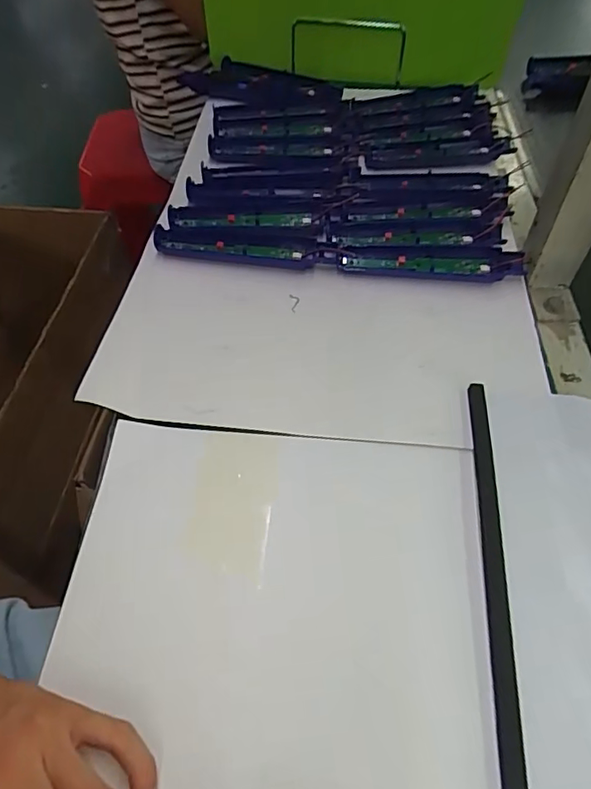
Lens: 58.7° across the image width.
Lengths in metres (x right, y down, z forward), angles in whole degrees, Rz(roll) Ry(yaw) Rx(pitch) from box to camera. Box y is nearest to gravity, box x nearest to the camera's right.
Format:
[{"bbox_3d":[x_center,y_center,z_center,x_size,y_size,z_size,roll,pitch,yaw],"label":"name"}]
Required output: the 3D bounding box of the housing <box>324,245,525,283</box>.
[{"bbox_3d":[0.121,-0.130,0.500,0.179,0.015,0.043,5,54,4],"label":"housing"}]

